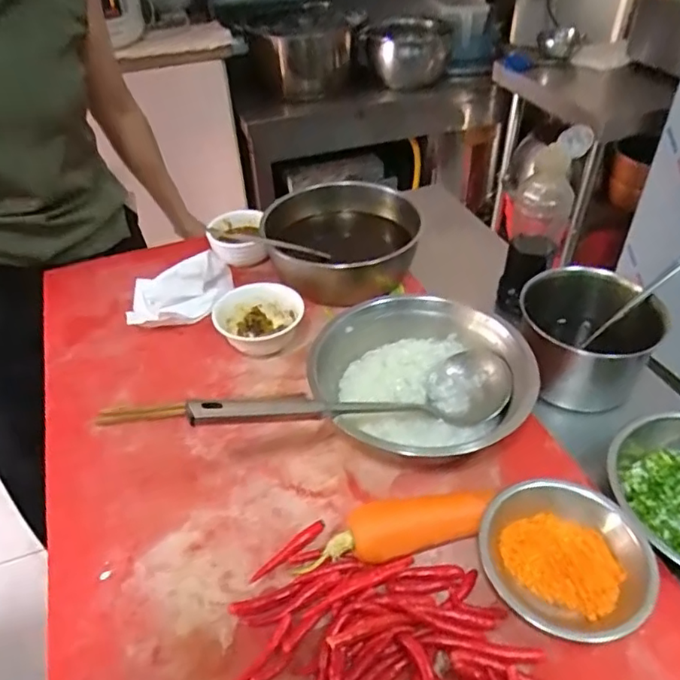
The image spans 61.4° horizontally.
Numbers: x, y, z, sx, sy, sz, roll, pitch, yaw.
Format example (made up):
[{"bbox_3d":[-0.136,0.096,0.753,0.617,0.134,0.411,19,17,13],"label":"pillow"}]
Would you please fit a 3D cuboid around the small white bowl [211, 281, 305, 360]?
[{"bbox_3d":[-0.099,-0.024,0.718,0.100,0.059,0.096,-1,42,1],"label":"small white bowl"}]

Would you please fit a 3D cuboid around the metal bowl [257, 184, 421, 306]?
[{"bbox_3d":[-0.004,-0.135,0.824,0.183,0.104,0.201,-1,42,1],"label":"metal bowl"}]

